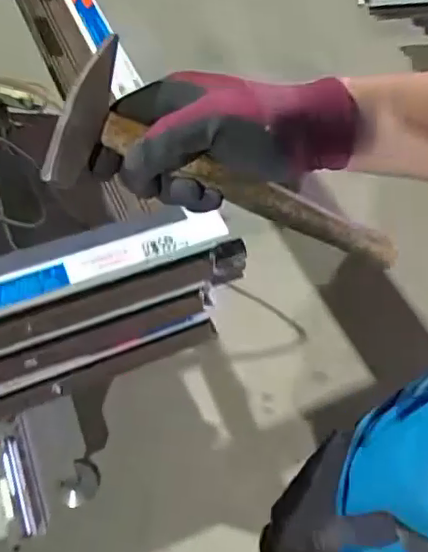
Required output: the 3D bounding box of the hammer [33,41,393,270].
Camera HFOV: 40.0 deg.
[{"bbox_3d":[0.030,-0.082,0.440,0.293,0.092,0.027,11,18,-26],"label":"hammer"}]

